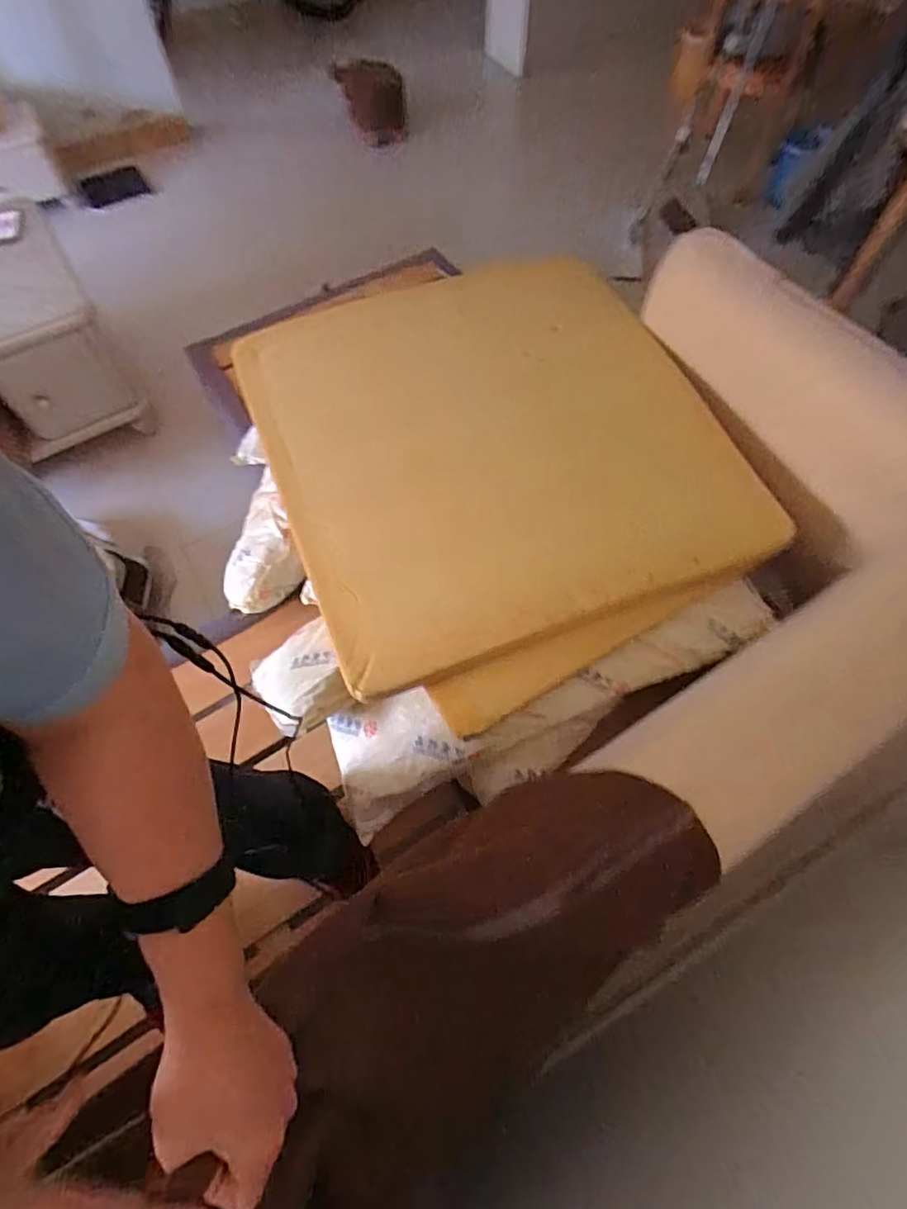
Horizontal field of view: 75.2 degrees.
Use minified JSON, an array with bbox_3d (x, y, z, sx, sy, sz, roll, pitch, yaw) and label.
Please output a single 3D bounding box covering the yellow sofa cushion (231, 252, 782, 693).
[{"bbox_3d":[0.108,-0.324,1.295,0.961,0.146,0.869,-19,64,-9],"label":"yellow sofa cushion"}]

